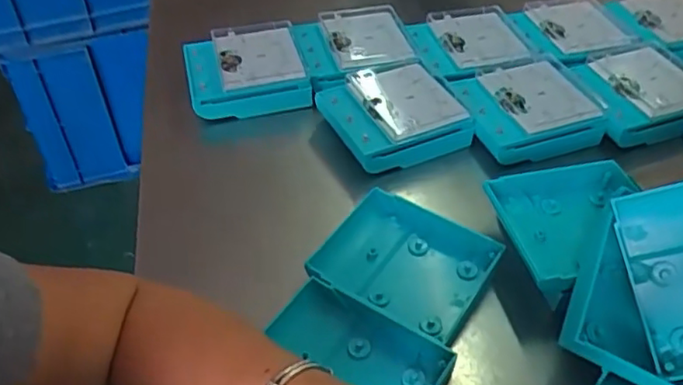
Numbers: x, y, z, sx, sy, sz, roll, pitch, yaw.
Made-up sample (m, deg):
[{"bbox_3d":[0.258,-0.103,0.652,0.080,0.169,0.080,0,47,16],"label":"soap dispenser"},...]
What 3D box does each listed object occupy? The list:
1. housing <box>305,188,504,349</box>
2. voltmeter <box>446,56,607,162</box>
[{"bbox_3d":[0.048,0.055,0.462,0.112,0.029,0.106,26,50,24],"label":"housing"},{"bbox_3d":[0.175,-0.080,0.583,0.122,0.036,0.108,-10,46,-10],"label":"voltmeter"}]

